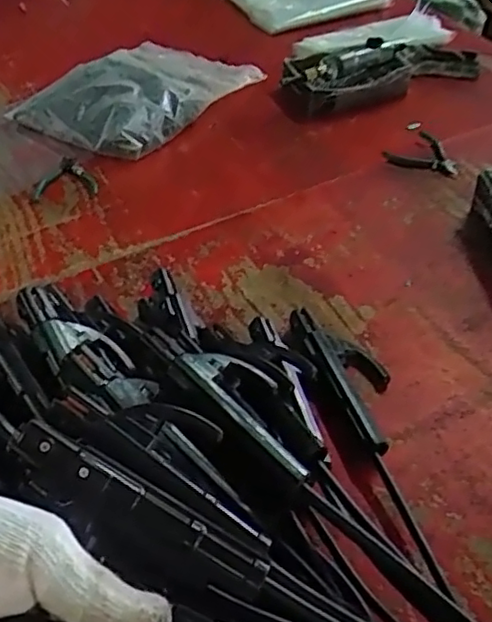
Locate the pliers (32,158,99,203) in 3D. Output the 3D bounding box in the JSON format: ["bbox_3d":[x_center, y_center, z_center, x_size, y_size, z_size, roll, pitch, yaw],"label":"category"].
[{"bbox_3d":[-0.289,-0.210,1.002,0.097,0.014,0.100,-14,48,-10],"label":"pliers"}]

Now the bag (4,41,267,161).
[{"bbox_3d":[-0.190,-0.409,1.158,0.290,0.068,0.377,26,53,25],"label":"bag"}]

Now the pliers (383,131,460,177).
[{"bbox_3d":[0.280,-0.235,0.988,0.091,0.021,0.119,-27,51,-21],"label":"pliers"}]

